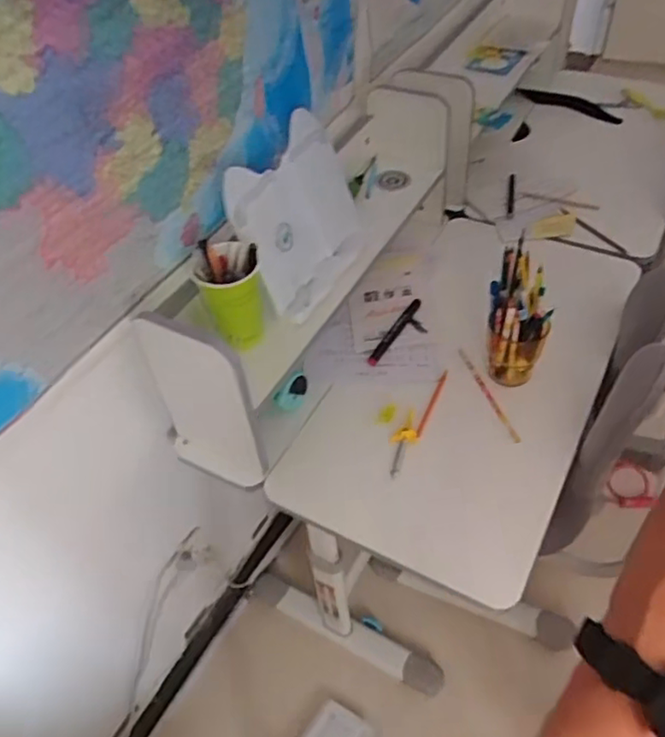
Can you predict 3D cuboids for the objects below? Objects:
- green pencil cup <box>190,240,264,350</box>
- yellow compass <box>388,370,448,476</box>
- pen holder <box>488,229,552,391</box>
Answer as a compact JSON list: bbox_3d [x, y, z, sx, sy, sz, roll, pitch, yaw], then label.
[{"bbox_3d":[-0.128,-0.088,0.809,0.079,0.114,0.085,-5,47,0],"label":"green pencil cup"},{"bbox_3d":[0.118,0.073,0.901,0.031,0.021,0.194,22,53,23],"label":"yellow compass"},{"bbox_3d":[0.258,-0.072,0.880,0.079,0.161,0.104,14,50,17],"label":"pen holder"}]

